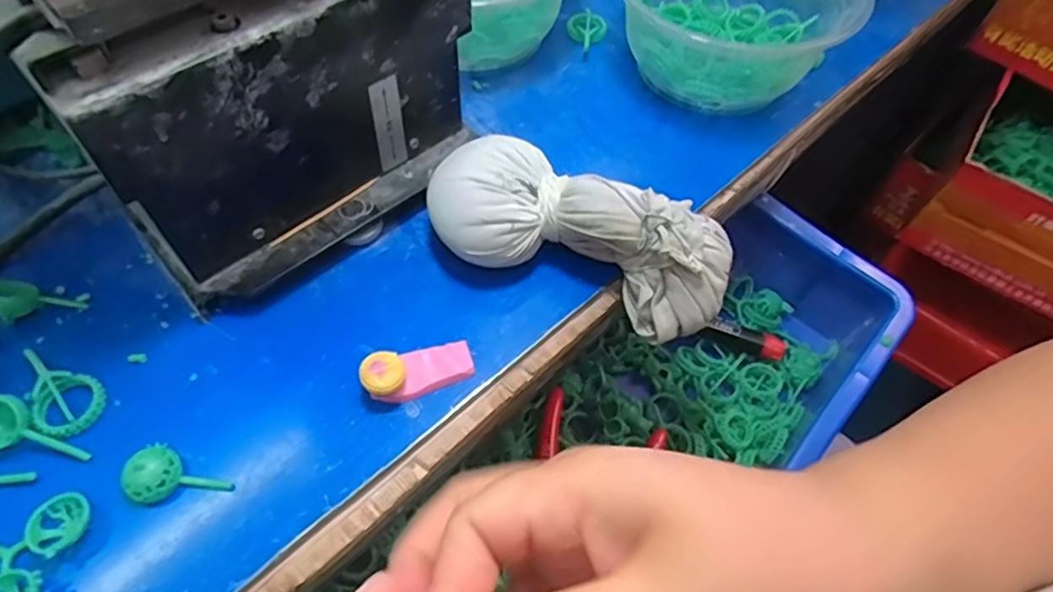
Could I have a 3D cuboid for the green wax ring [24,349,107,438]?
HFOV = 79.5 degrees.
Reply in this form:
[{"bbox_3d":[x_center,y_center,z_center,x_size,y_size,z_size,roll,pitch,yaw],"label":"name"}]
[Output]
[{"bbox_3d":[-0.190,0.038,0.254,0.041,0.008,0.024,31,61,16],"label":"green wax ring"}]

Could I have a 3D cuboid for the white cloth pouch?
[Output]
[{"bbox_3d":[0.026,-0.032,0.290,0.141,0.043,0.063,16,57,7],"label":"white cloth pouch"}]

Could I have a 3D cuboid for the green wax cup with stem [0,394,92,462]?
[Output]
[{"bbox_3d":[-0.191,0.053,0.240,0.045,0.014,0.019,22,58,11],"label":"green wax cup with stem"}]

